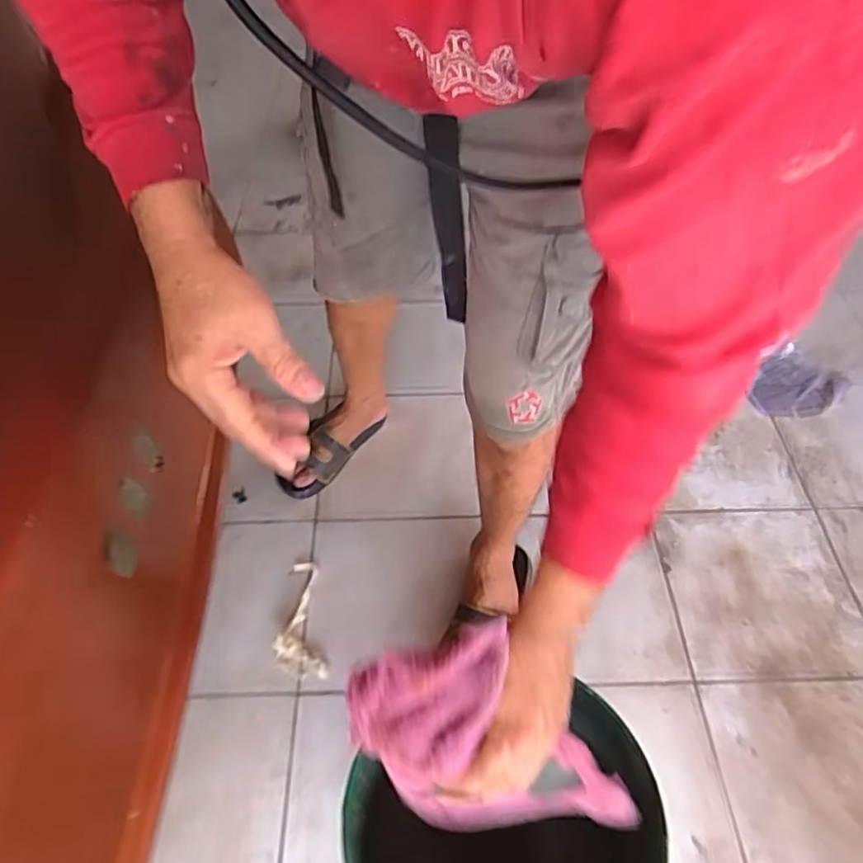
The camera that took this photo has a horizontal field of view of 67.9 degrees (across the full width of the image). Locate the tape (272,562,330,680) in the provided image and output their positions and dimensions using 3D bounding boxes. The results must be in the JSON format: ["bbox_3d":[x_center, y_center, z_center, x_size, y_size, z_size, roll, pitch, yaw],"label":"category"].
[{"bbox_3d":[-0.212,0.293,1.008,0.076,0.019,0.194,-10,50,-8],"label":"tape"}]

